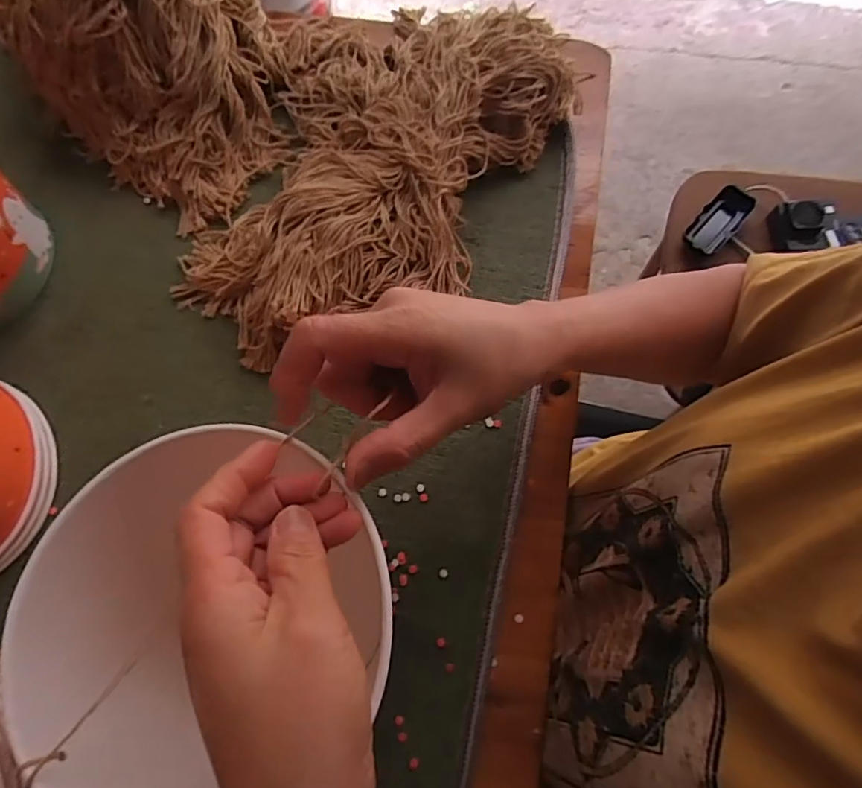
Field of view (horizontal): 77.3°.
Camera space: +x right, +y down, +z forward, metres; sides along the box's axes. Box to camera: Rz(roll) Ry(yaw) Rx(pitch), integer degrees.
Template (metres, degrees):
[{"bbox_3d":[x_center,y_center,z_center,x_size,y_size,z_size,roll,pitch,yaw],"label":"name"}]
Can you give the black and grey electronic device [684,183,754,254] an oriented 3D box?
[{"bbox_3d":[0.401,-0.240,0.753,0.052,0.030,0.110,39,78,13],"label":"black and grey electronic device"}]

